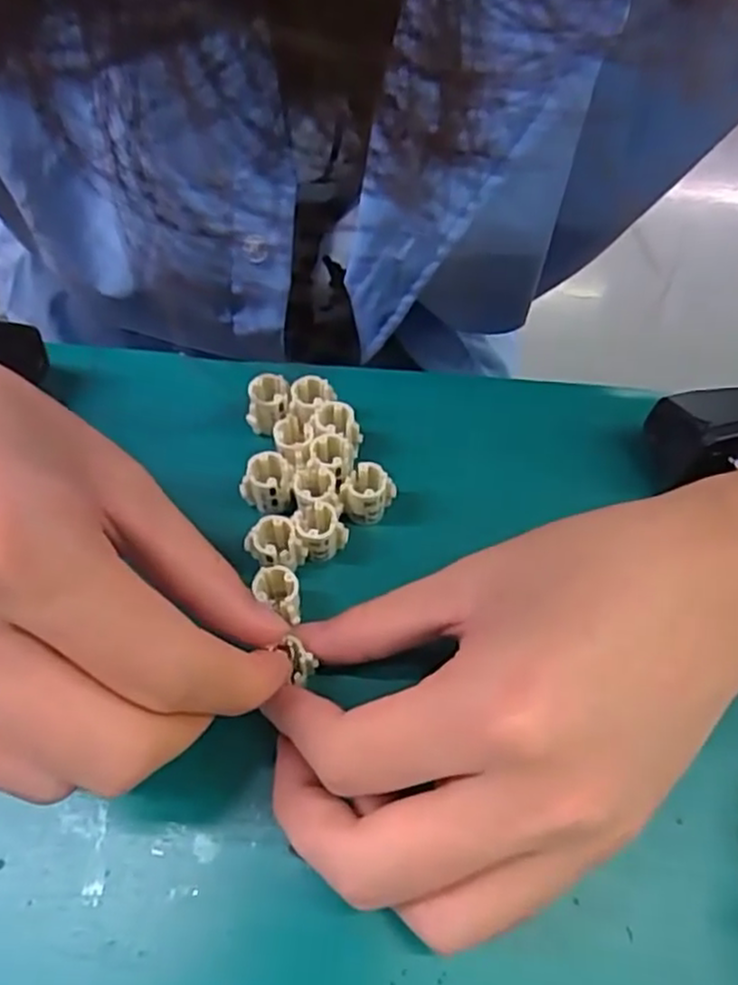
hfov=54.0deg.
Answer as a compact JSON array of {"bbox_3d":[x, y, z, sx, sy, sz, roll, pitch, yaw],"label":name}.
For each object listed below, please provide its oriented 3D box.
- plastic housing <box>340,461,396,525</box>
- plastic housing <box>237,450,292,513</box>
[{"bbox_3d":[0.000,0.003,0.260,0.018,0.025,0.015,18,59,9],"label":"plastic housing"},{"bbox_3d":[-0.036,-0.003,0.258,0.016,0.016,0.017,1,58,-2],"label":"plastic housing"}]

